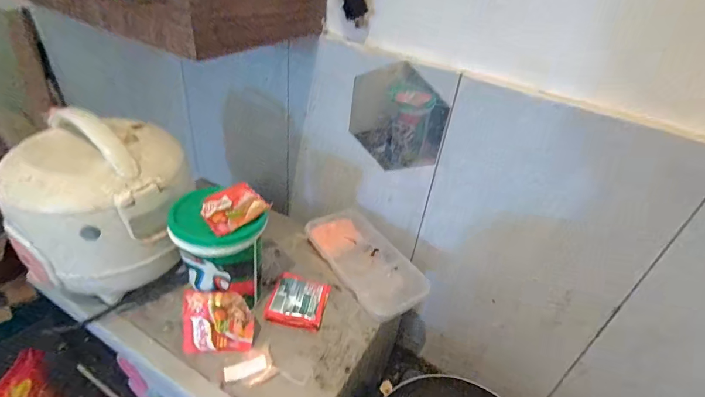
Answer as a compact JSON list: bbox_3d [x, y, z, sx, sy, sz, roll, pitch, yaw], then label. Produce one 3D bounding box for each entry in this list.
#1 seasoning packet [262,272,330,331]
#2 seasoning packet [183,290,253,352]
[{"bbox_3d":[-0.075,0.145,0.538,0.076,0.021,0.081,11,36,5],"label":"seasoning packet"},{"bbox_3d":[-0.168,0.154,0.472,0.083,0.076,0.008,2,5,-6],"label":"seasoning packet"}]

